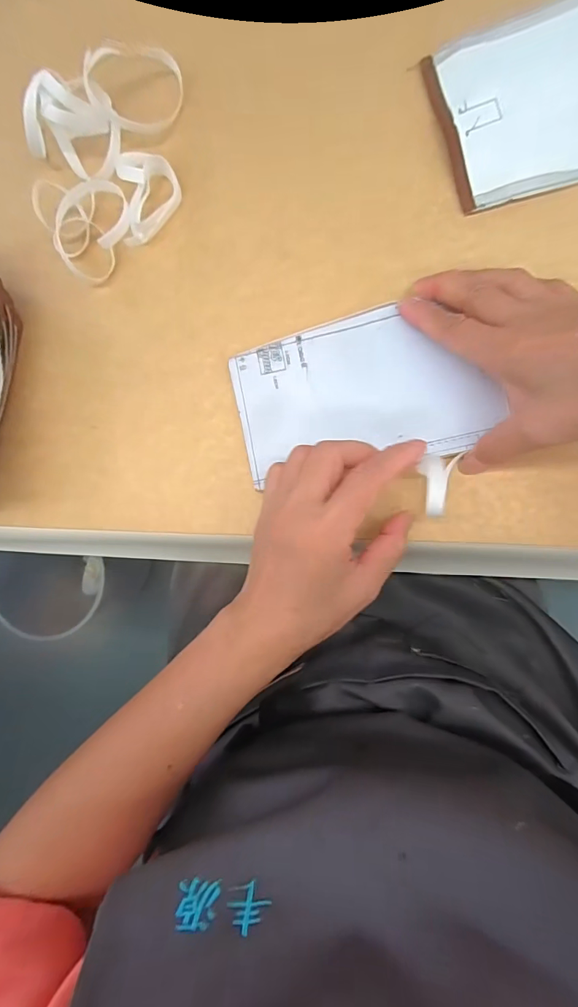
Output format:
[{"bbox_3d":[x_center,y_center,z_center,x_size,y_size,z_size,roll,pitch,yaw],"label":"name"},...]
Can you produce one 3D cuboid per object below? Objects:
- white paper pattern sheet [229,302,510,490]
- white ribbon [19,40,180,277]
[{"bbox_3d":[0.050,-0.079,0.313,0.173,0.006,0.105,-10,85,8],"label":"white paper pattern sheet"},{"bbox_3d":[-0.135,-0.266,0.333,0.156,0.044,0.126,-35,85,7],"label":"white ribbon"}]

